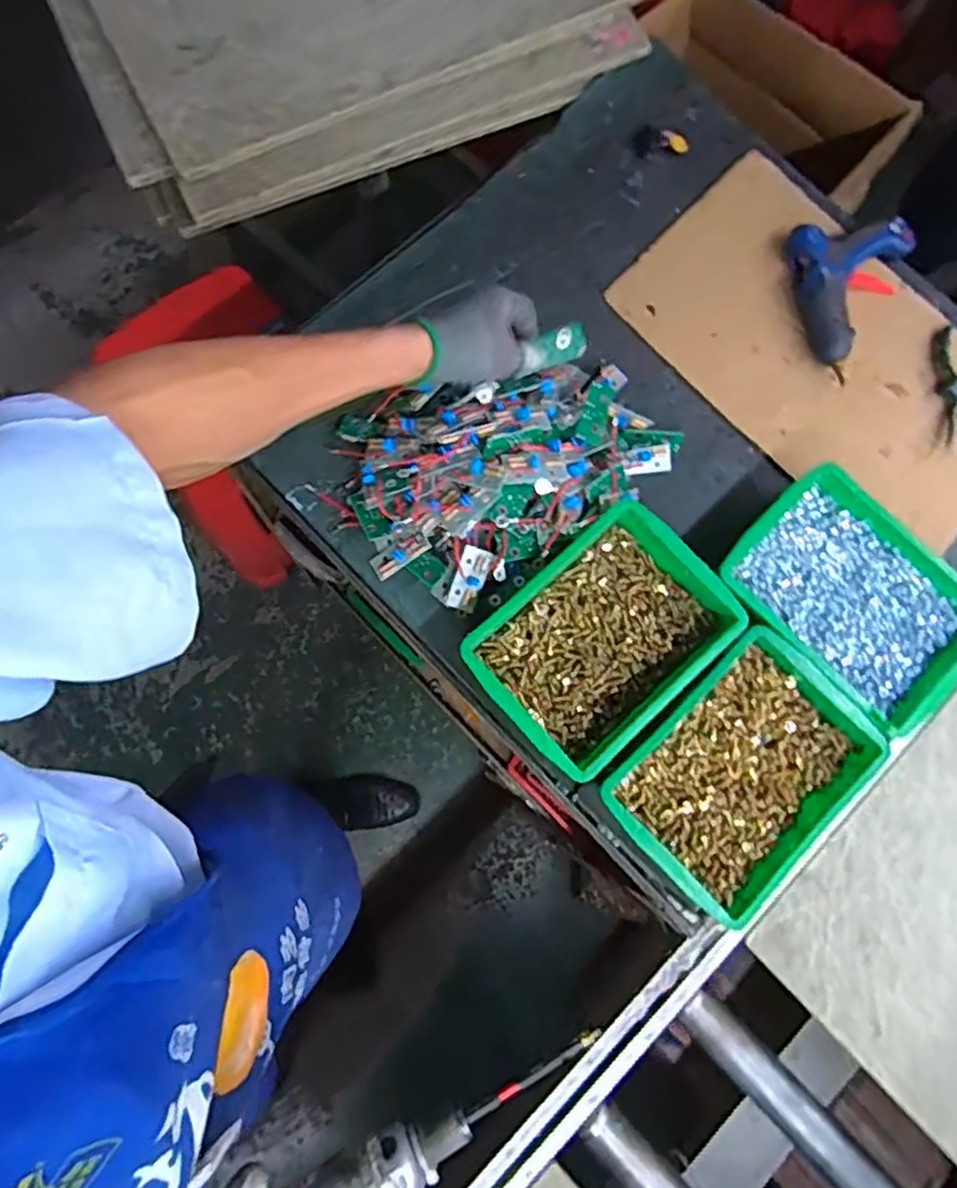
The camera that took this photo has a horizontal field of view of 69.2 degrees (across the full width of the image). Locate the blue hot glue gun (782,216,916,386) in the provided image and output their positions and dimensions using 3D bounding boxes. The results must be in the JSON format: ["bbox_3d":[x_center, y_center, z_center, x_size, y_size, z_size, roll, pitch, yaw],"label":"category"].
[{"bbox_3d":[0.461,-0.358,0.823,0.160,0.037,0.182,-13,79,-4],"label":"blue hot glue gun"}]

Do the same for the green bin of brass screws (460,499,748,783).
[{"bbox_3d":[0.131,0.041,0.713,0.252,0.054,0.180,-41,82,-9],"label":"green bin of brass screws"}]

